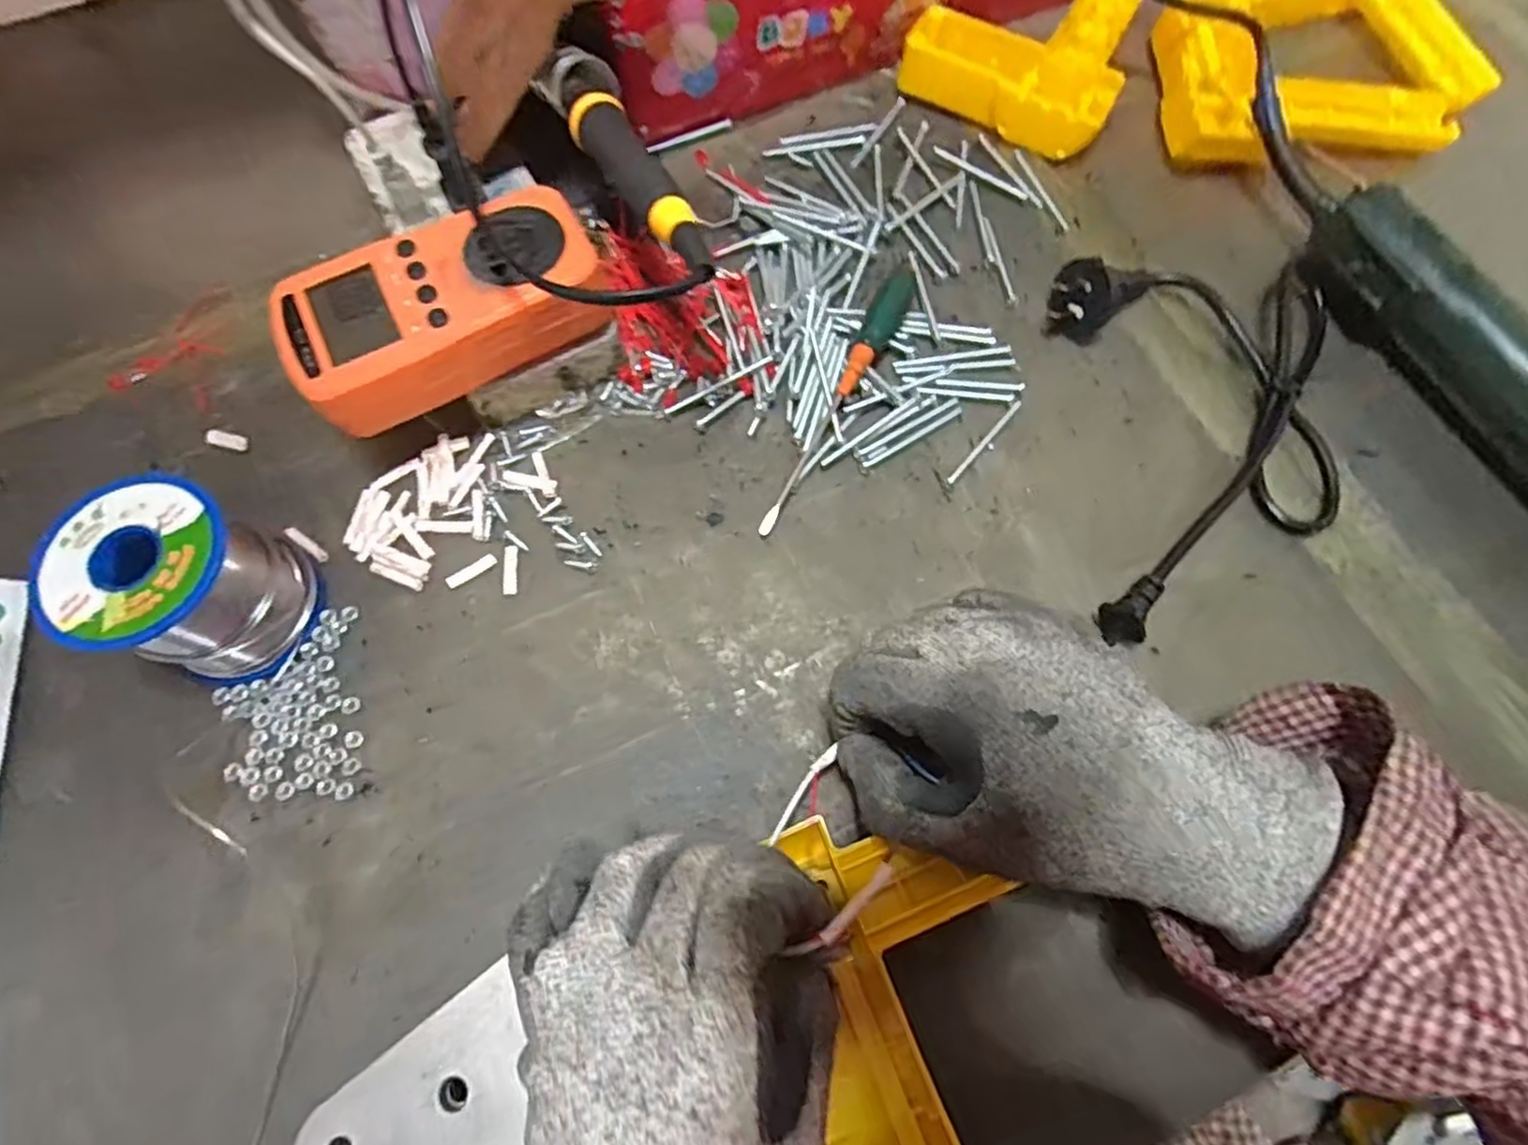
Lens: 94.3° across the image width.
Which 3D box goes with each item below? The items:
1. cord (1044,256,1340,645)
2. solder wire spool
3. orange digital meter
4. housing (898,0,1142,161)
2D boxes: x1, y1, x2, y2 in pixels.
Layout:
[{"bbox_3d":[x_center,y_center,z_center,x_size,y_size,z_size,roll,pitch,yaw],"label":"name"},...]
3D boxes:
[{"bbox_3d":[0.205,-0.062,0.313,0.134,0.029,0.185,0,70,1],"label":"cord"},{"bbox_3d":[-0.225,0.005,0.278,0.063,0.062,0.062,22,72,9],"label":"solder wire spool"},{"bbox_3d":[-0.132,-0.111,0.299,0.124,0.032,0.065,-28,72,-9],"label":"orange digital meter"},{"bbox_3d":[0.160,-0.310,0.407,0.115,0.026,0.141,31,73,12],"label":"housing"}]

